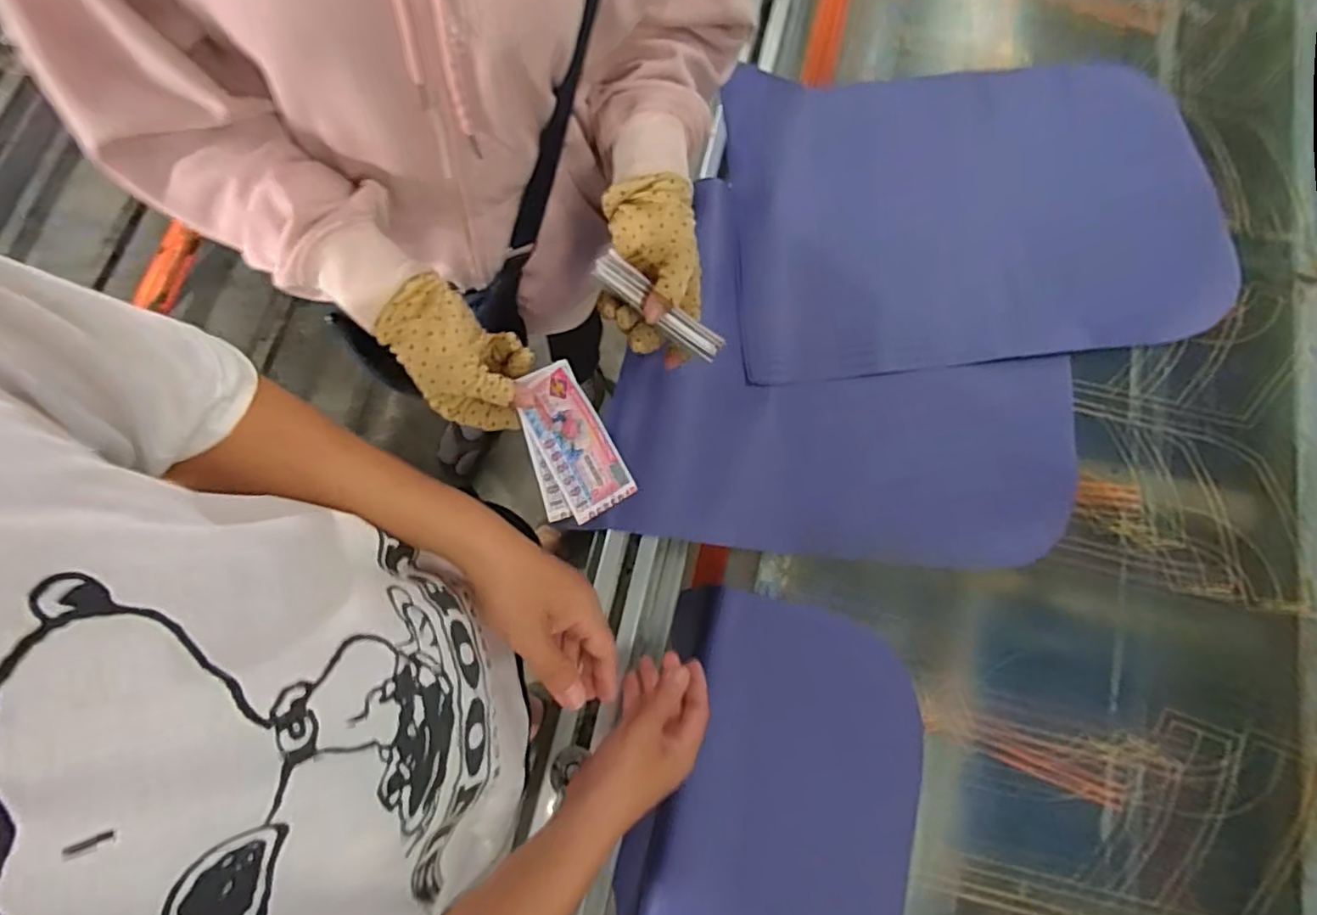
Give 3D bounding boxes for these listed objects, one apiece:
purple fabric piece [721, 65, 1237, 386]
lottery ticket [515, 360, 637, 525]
[{"bbox_3d":[0.380,-0.304,0.740,0.610,0.035,0.401,-6,76,-3],"label":"purple fabric piece"},{"bbox_3d":[-0.077,-0.008,0.510,0.074,0.007,0.122,-30,83,13],"label":"lottery ticket"}]

